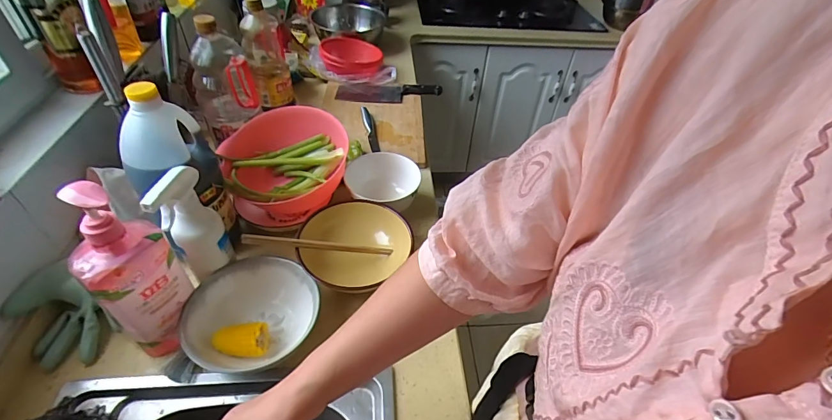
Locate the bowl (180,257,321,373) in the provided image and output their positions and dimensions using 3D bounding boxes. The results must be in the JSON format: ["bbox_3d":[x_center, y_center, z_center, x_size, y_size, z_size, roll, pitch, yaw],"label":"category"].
[{"bbox_3d":[-0.231,0.150,0.569,0.176,0.056,0.157,-20,50,-24],"label":"bowl"}]

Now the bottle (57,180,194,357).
[{"bbox_3d":[-0.344,0.075,0.484,0.065,0.249,0.094,23,47,18],"label":"bottle"}]

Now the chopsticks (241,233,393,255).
[{"bbox_3d":[-0.148,0.057,0.630,0.235,0.015,0.012,8,40,-25],"label":"chopsticks"}]

